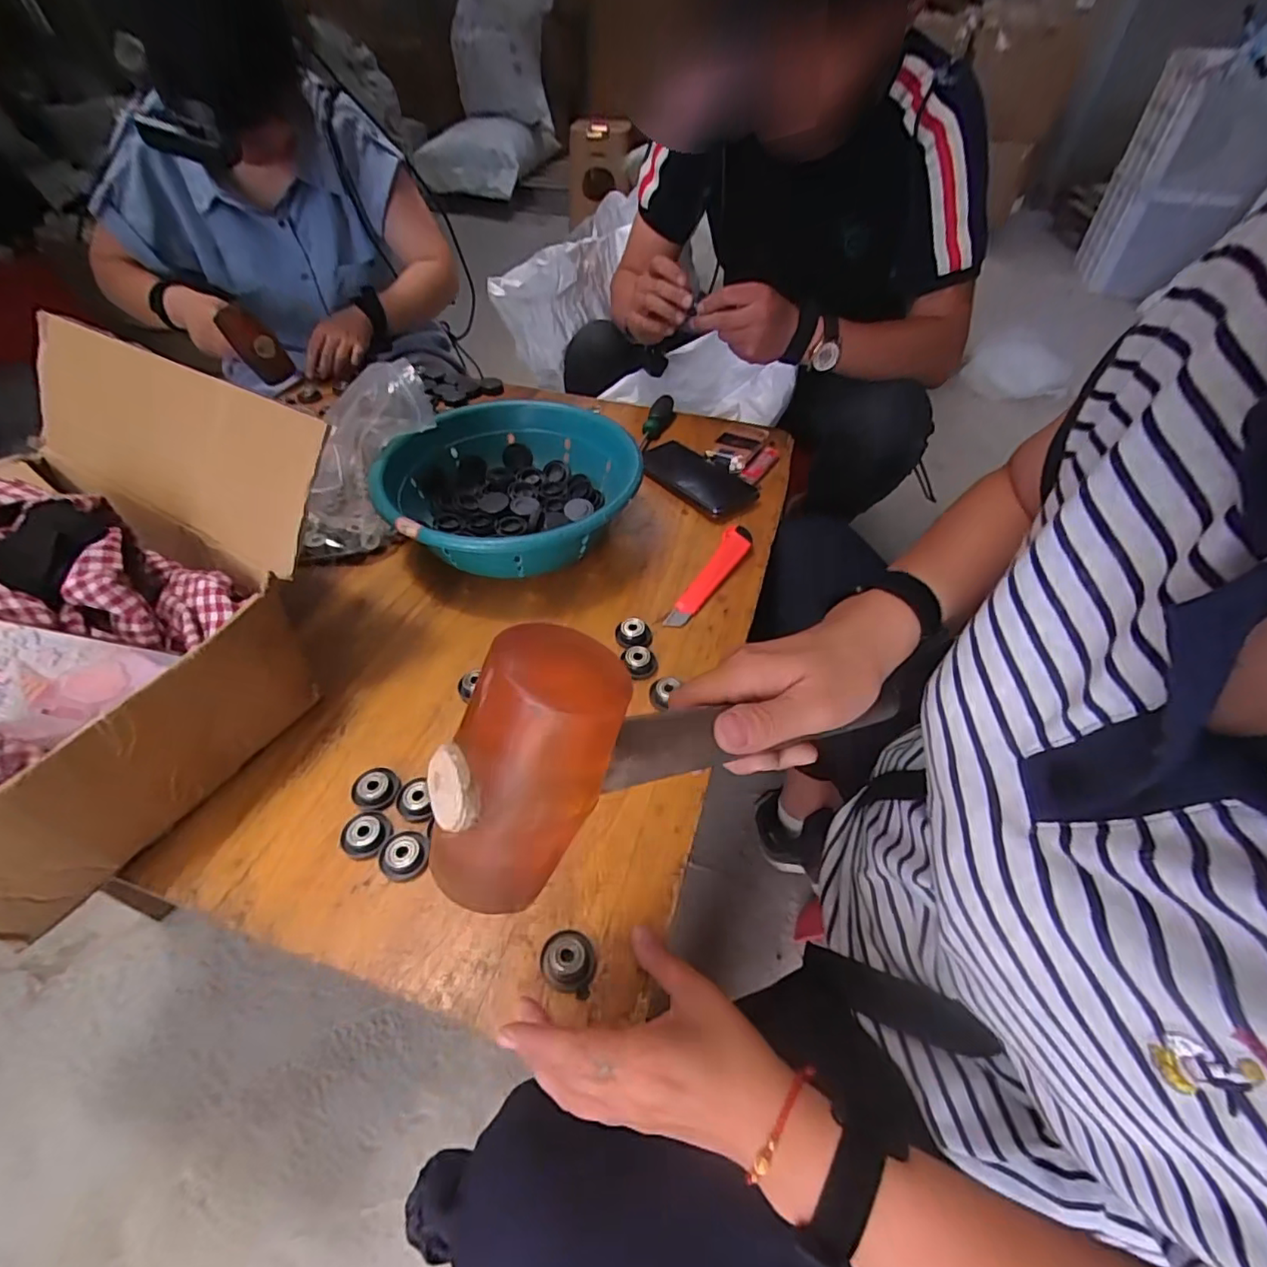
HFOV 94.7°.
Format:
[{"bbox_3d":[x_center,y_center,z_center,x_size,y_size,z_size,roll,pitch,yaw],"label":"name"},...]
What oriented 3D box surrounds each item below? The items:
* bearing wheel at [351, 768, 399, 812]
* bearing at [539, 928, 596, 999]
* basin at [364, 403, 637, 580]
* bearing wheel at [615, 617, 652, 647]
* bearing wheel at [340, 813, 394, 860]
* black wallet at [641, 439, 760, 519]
[{"bbox_3d":[-0.189,0.114,0.429,0.031,0.010,0.032,1,48,-1],"label":"bearing wheel"},{"bbox_3d":[-0.039,0.198,0.356,0.034,0.014,0.033,14,49,11],"label":"bearing"},{"bbox_3d":[-0.129,-0.148,0.625,0.251,0.100,0.262,1,48,-1],"label":"basin"},{"bbox_3d":[0.000,-0.001,0.532,0.032,0.013,0.031,1,48,-1],"label":"bearing wheel"},{"bbox_3d":[-0.186,0.139,0.406,0.029,0.007,0.033,16,49,13],"label":"bearing wheel"},{"bbox_3d":[0.075,-0.191,0.709,0.079,0.012,0.159,-33,56,-29],"label":"black wallet"}]

